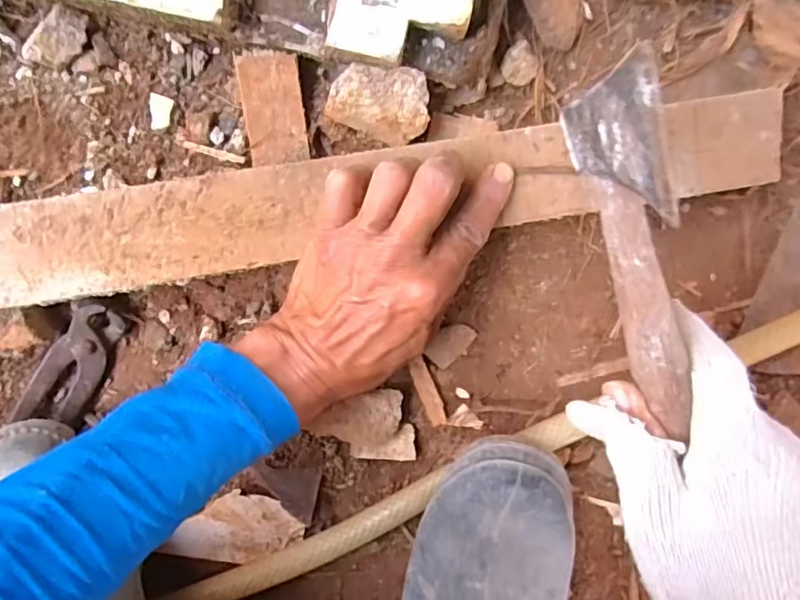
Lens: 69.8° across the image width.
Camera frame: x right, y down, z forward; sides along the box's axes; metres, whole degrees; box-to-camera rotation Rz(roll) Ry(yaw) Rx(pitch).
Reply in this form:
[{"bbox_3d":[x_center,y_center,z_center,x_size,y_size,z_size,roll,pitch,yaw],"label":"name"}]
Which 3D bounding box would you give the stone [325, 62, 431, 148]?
[{"bbox_3d":[-0.013,-0.113,0.335,0.056,0.031,0.039,5,99,-2],"label":"stone"}]

